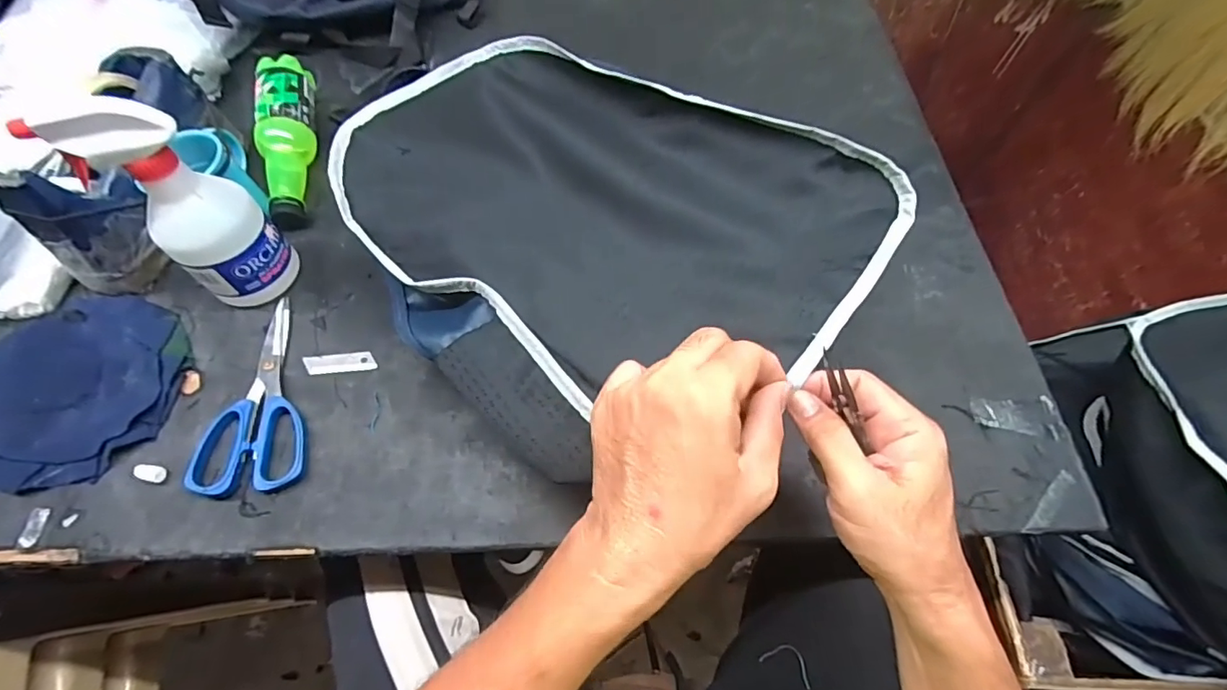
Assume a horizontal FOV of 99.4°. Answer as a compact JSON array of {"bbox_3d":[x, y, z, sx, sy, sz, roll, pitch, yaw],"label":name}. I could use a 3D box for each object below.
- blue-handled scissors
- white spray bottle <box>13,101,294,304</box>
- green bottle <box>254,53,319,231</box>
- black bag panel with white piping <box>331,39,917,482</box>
[{"bbox_3d":[-0.295,0.038,0.434,0.081,0.010,0.170,-7,64,-6],"label":"blue-handled scissors"},{"bbox_3d":[-0.333,-0.104,0.415,0.067,0.178,0.076,36,68,14],"label":"white spray bottle"},{"bbox_3d":[-0.343,-0.212,0.544,0.054,0.056,0.208,-7,64,-6],"label":"green bottle"},{"bbox_3d":[-0.032,-0.110,0.408,0.411,0.083,0.304,42,69,16],"label":"black bag panel with white piping"}]

